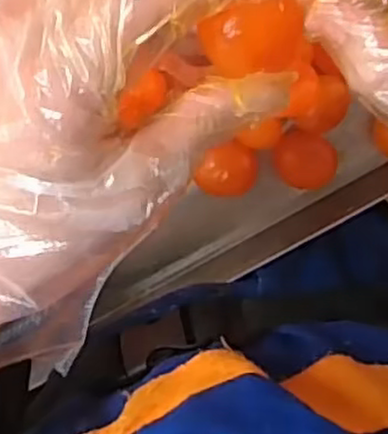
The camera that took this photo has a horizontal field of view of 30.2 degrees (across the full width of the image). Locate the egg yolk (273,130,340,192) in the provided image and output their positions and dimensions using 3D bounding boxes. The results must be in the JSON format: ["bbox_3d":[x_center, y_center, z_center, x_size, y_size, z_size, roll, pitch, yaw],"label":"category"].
[{"bbox_3d":[0.058,-0.031,0.384,0.033,0.024,0.028,26,101,-6],"label":"egg yolk"}]

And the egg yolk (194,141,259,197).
[{"bbox_3d":[0.019,-0.026,0.389,0.027,0.025,0.030,26,101,-7],"label":"egg yolk"}]

